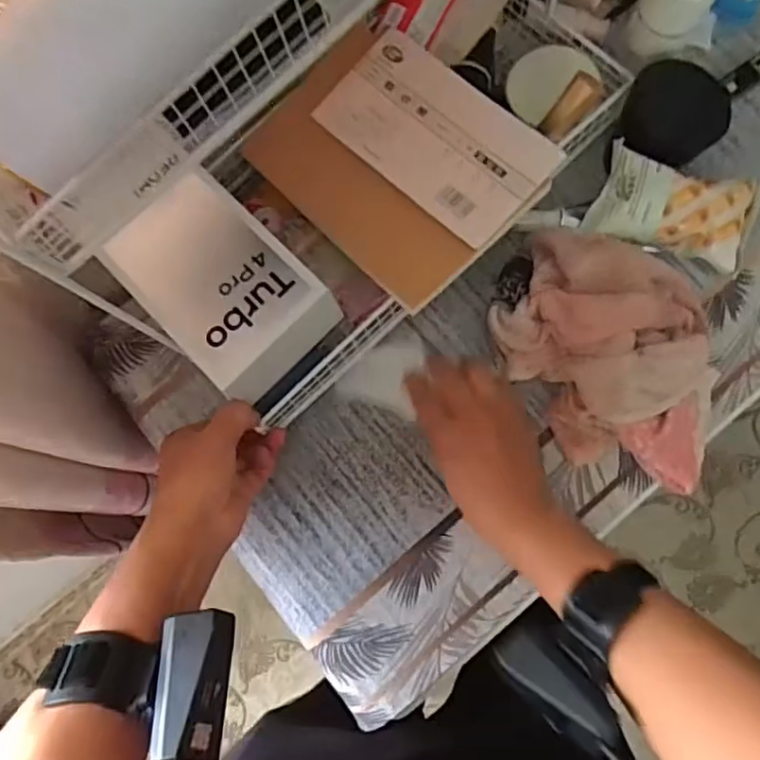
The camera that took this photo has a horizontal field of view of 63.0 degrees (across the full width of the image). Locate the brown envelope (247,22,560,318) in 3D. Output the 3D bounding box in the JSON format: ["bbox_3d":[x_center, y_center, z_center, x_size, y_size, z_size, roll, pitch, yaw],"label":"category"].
[{"bbox_3d":[0.012,-0.171,0.468,0.158,0.022,0.202,-46,75,5],"label":"brown envelope"}]

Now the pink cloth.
[{"bbox_3d":[0.173,-0.018,0.452,0.185,0.076,0.150,25,84,7],"label":"pink cloth"}]

